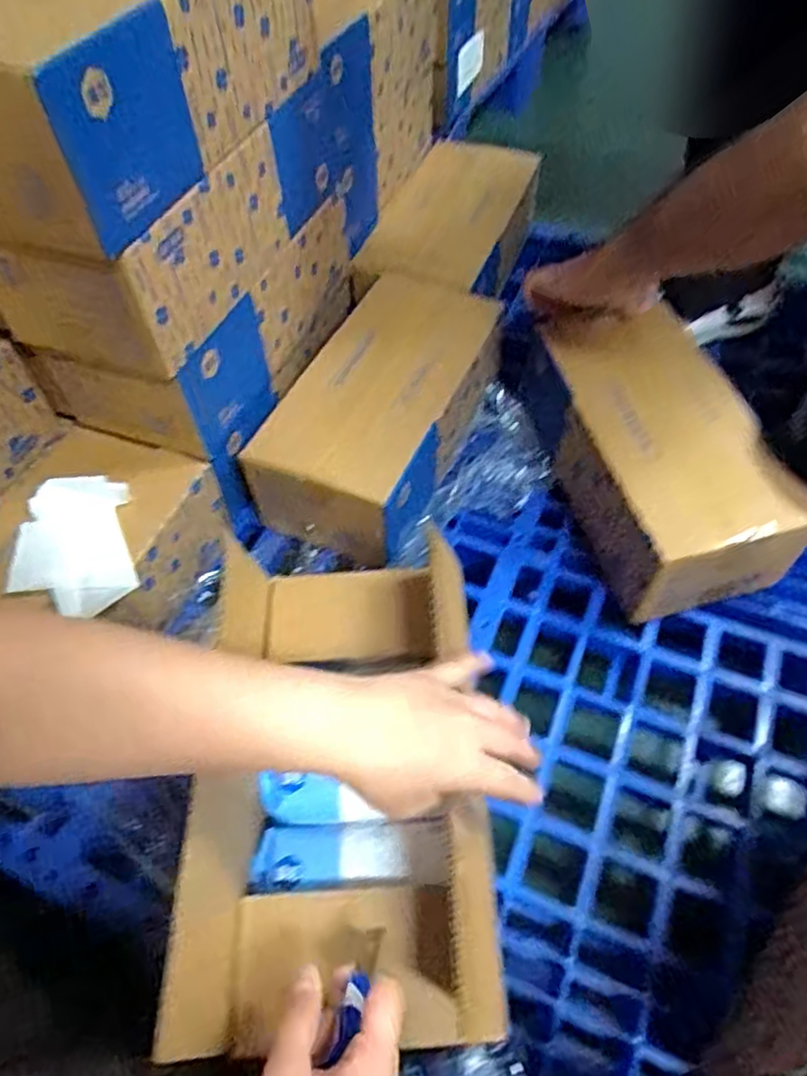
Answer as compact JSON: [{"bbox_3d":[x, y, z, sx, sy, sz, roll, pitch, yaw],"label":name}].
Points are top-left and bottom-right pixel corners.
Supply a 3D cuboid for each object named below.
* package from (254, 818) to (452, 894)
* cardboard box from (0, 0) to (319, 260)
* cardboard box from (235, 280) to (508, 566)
[{"bbox_3d":[-0.037,0.222,0.465,0.135,0.022,0.043,-2,55,2],"label":"package"},{"bbox_3d":[-0.216,-0.368,0.516,0.172,0.123,0.332,19,58,16],"label":"cardboard box"},{"bbox_3d":[-0.020,-0.148,0.757,0.170,0.108,0.340,19,58,16],"label":"cardboard box"}]

